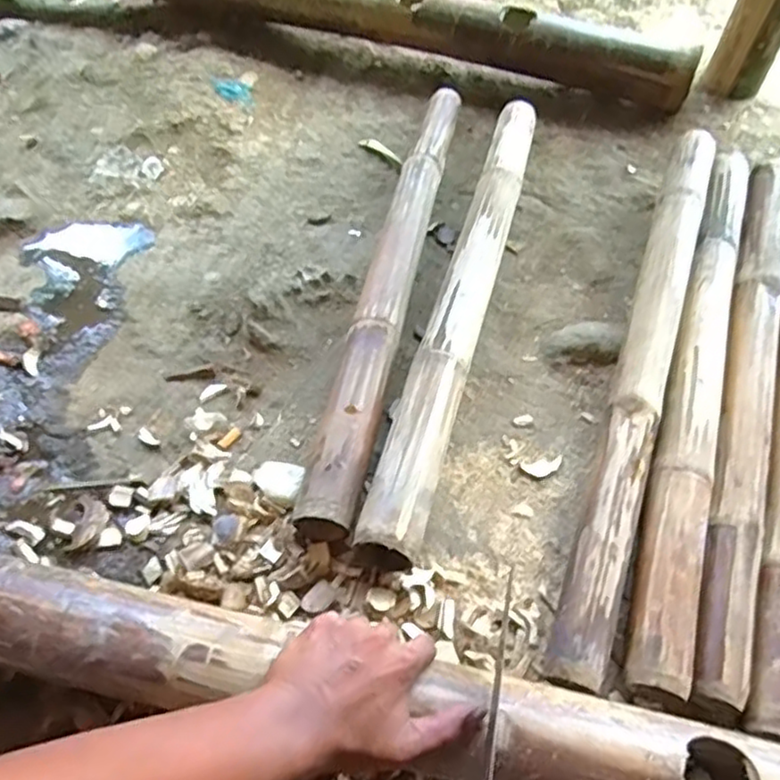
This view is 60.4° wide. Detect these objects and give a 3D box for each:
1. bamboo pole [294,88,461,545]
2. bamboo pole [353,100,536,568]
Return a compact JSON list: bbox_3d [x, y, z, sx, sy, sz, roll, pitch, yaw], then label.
[{"bbox_3d":[0.006,-0.145,0.736,0.055,0.046,0.646,11,58,6],"label":"bamboo pole"},{"bbox_3d":[0.085,-0.116,0.728,0.056,0.077,0.642,14,58,8],"label":"bamboo pole"}]

